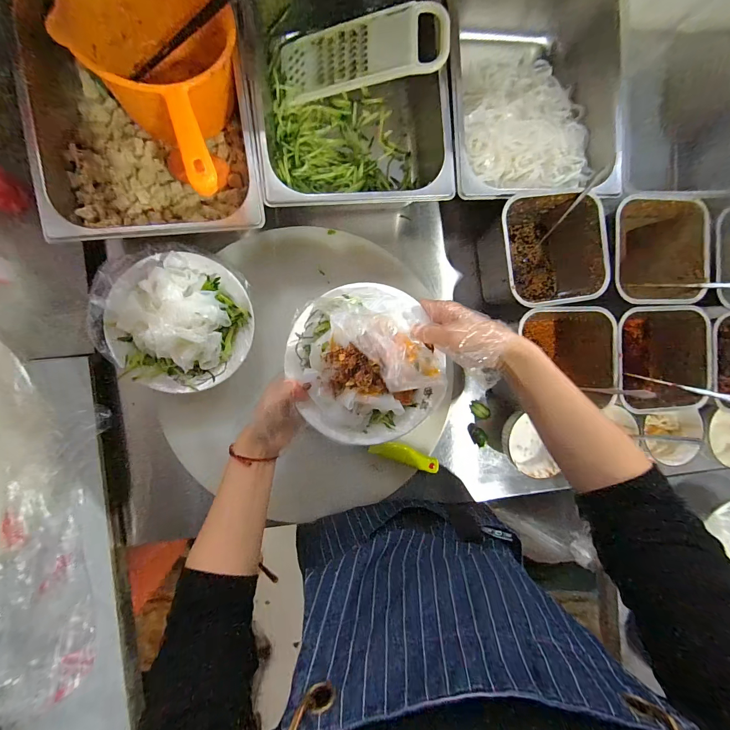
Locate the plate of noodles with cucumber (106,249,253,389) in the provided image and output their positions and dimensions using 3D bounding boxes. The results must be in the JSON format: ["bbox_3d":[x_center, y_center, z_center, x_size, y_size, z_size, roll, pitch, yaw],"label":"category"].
[{"bbox_3d":[-0.252,-0.059,0.443,0.188,0.065,0.178,0,91,-7],"label":"plate of noodles with cucumber"}]

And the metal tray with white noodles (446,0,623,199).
[{"bbox_3d":[0.238,-0.417,0.520,0.254,0.106,0.333,-6,92,-7],"label":"metal tray with white noodles"}]

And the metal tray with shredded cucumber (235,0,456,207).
[{"bbox_3d":[-0.022,-0.381,0.489,0.264,0.097,0.318,-6,92,-7],"label":"metal tray with shredded cucumber"}]

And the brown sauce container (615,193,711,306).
[{"bbox_3d":[0.438,-0.171,0.552,0.163,0.107,0.160,1,91,-7],"label":"brown sauce container"}]

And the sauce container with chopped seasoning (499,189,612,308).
[{"bbox_3d":[0.266,-0.174,0.525,0.158,0.107,0.166,-8,92,-7],"label":"sauce container with chopped seasoning"}]

